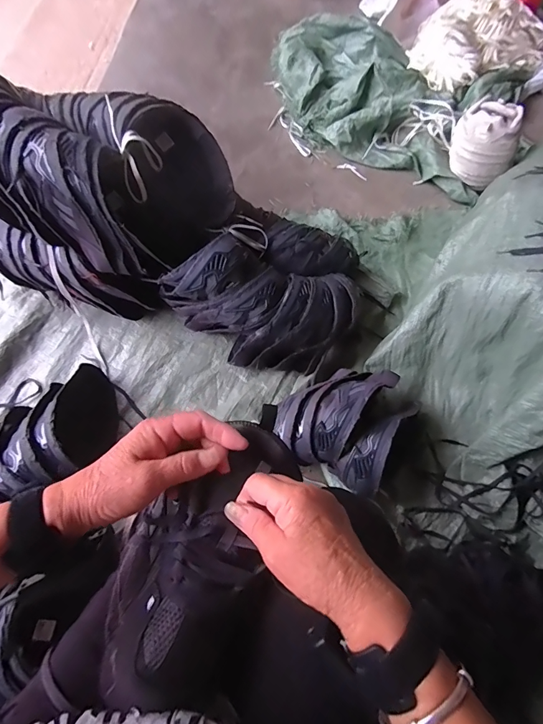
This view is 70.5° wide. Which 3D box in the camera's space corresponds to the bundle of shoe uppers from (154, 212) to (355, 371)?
[{"bbox_3d":[0.013,-0.164,0.814,0.329,0.237,0.327,1,67,-2],"label":"bundle of shoe uppers"}]

